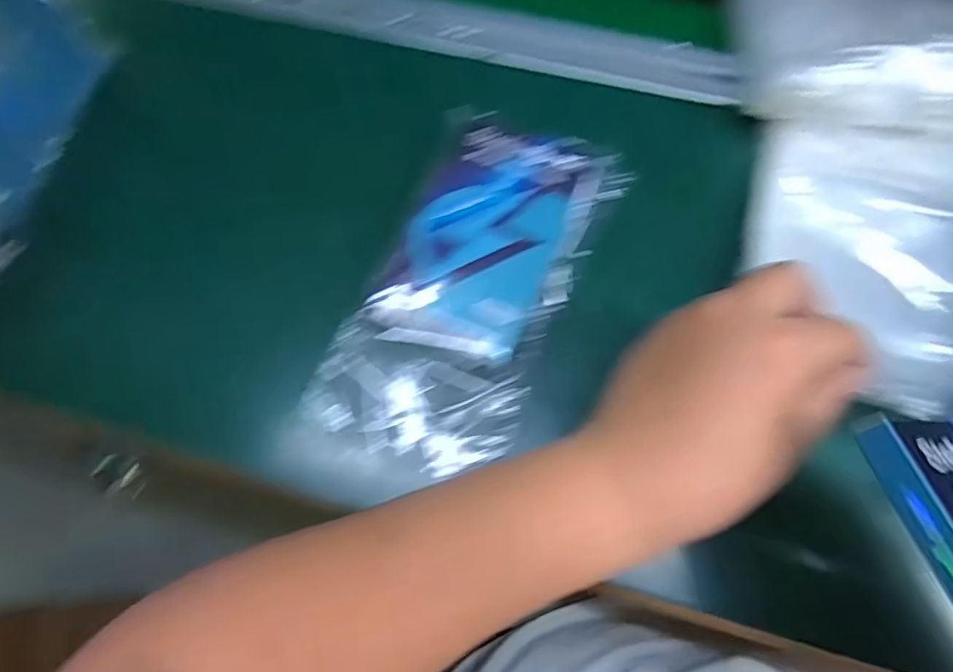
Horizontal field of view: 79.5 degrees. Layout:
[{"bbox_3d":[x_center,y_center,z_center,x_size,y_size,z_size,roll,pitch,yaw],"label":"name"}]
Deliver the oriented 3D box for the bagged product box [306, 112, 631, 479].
[{"bbox_3d":[-0.001,-0.026,0.305,0.097,0.031,0.197,20,71,9],"label":"bagged product box"}]

